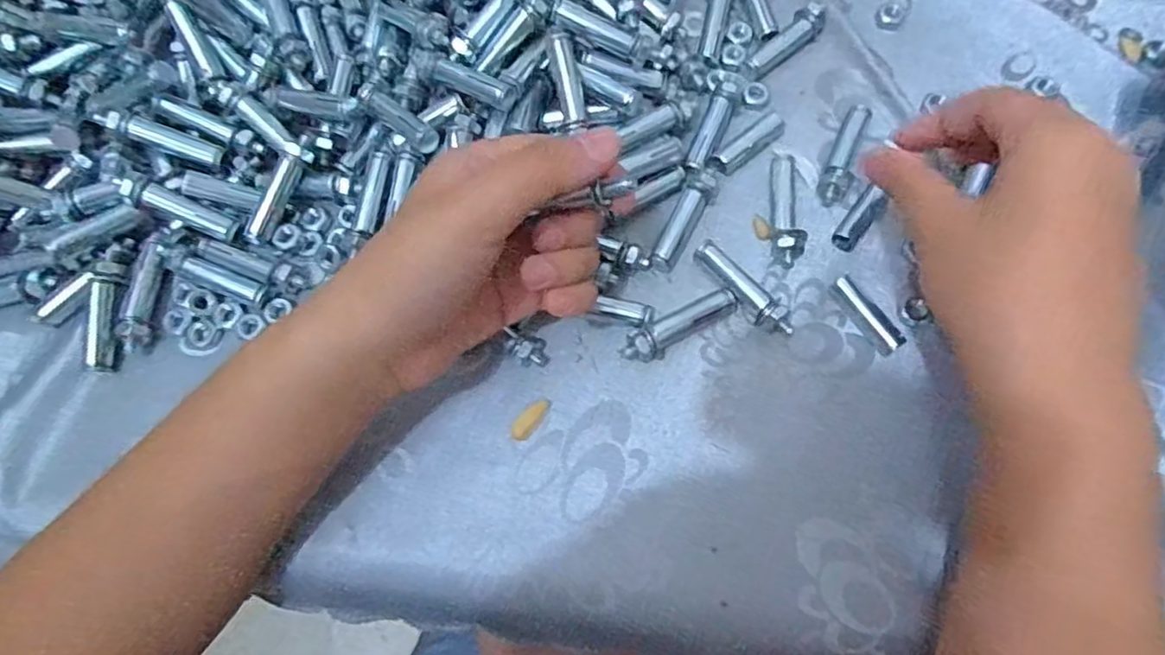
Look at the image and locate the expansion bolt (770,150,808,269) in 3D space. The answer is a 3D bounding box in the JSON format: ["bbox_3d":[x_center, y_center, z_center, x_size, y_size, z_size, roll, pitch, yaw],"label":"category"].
[{"bbox_3d":[0.097,-0.056,0.309,0.016,0.013,0.054,5,72,3],"label":"expansion bolt"}]

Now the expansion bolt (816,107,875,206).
[{"bbox_3d":[0.128,-0.084,0.319,0.013,0.008,0.055,24,74,9],"label":"expansion bolt"}]

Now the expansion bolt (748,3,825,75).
[{"bbox_3d":[0.105,-0.148,0.336,0.046,0.013,0.015,-43,75,-11],"label":"expansion bolt"}]

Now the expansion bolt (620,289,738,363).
[{"bbox_3d":[0.043,-0.001,0.293,0.056,0.011,0.013,-30,73,-8],"label":"expansion bolt"}]

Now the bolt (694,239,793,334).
[{"bbox_3d":[0.073,-0.018,0.296,0.013,0.014,0.055,-38,75,-10],"label":"bolt"}]

